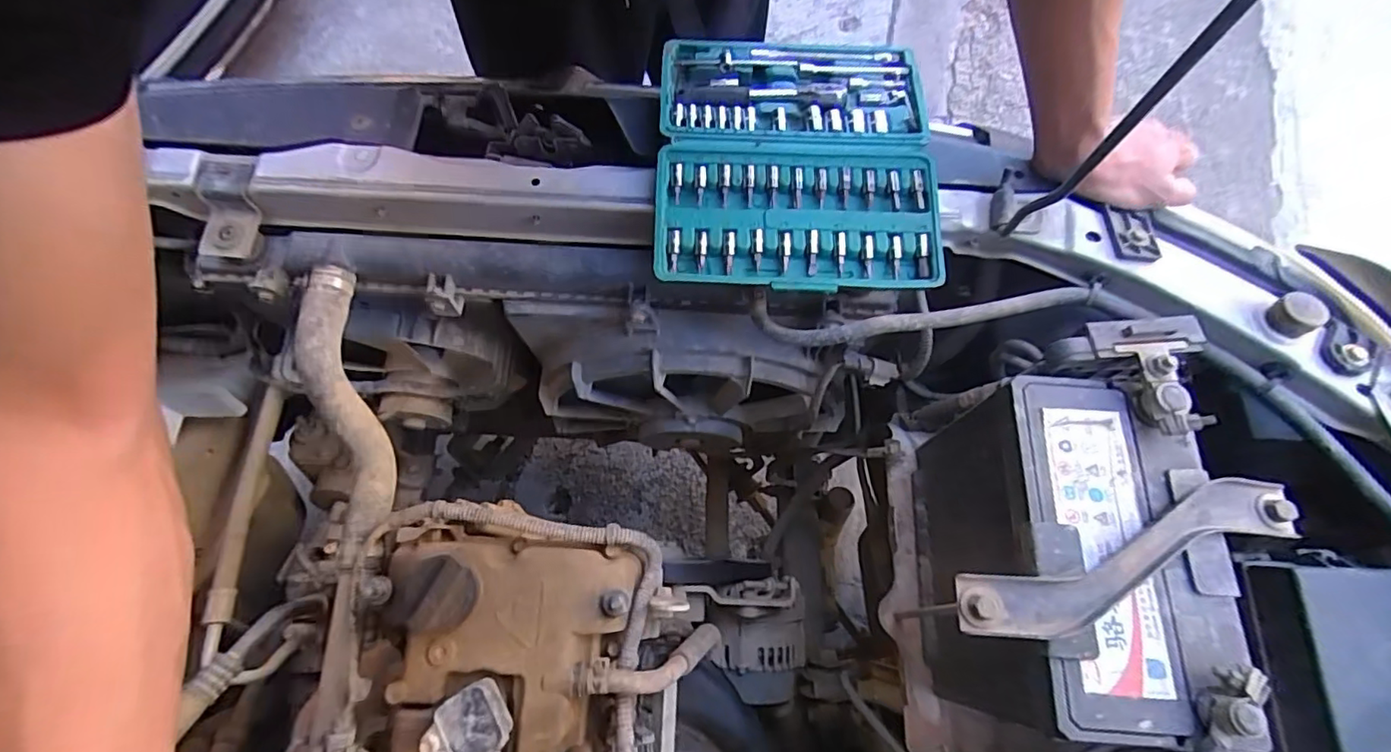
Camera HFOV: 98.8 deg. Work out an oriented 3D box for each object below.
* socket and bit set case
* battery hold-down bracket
[{"bbox_3d":[0.083,-0.190,0.513,0.227,0.033,0.243,1,67,-1],"label":"socket and bit set case"},{"bbox_3d":[0.272,0.115,0.372,0.228,0.012,0.047,-17,69,-8],"label":"battery hold-down bracket"}]

